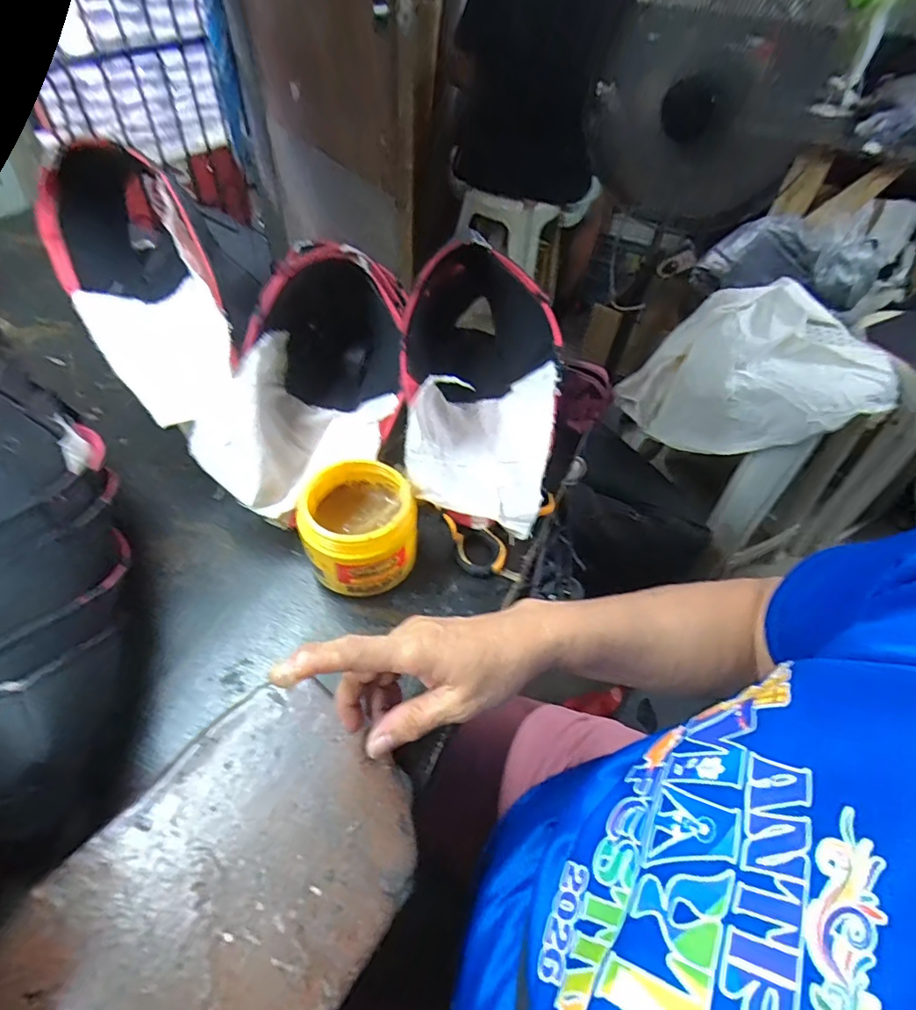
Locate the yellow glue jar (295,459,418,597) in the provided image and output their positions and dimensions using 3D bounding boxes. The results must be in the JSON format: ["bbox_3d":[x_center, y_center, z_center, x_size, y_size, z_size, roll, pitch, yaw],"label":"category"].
[{"bbox_3d":[-0.084,0.021,0.453,0.090,0.088,0.098,2,51,-3],"label":"yellow glue jar"}]

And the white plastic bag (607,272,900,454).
[{"bbox_3d":[0.585,-0.261,1.042,0.444,0.273,0.259,24,53,14],"label":"white plastic bag"}]

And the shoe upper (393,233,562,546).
[{"bbox_3d":[0.022,-0.129,0.486,0.139,0.148,0.266,3,51,-2],"label":"shoe upper"}]

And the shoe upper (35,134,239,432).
[{"bbox_3d":[-0.295,-0.222,0.467,0.123,0.122,0.316,-25,70,-22],"label":"shoe upper"}]

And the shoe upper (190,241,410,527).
[{"bbox_3d":[-0.139,-0.143,0.498,0.156,0.138,0.293,6,51,0],"label":"shoe upper"}]

